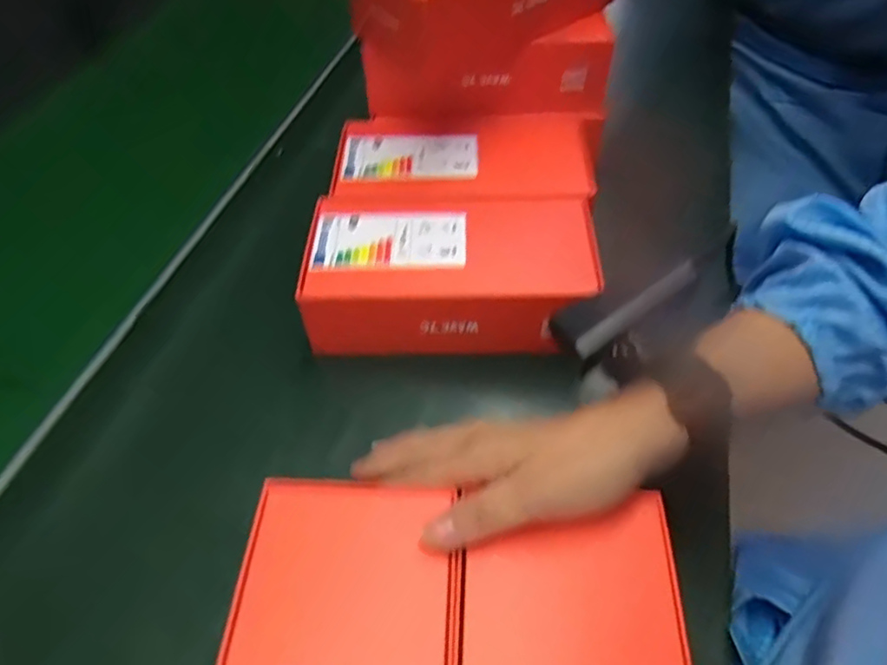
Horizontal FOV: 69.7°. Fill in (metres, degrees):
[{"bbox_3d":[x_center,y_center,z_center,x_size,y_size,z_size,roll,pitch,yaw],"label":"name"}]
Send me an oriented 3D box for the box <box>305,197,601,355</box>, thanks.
[{"bbox_3d":[0.006,-0.043,0.420,0.179,0.056,0.097,-3,49,4],"label":"box"}]

